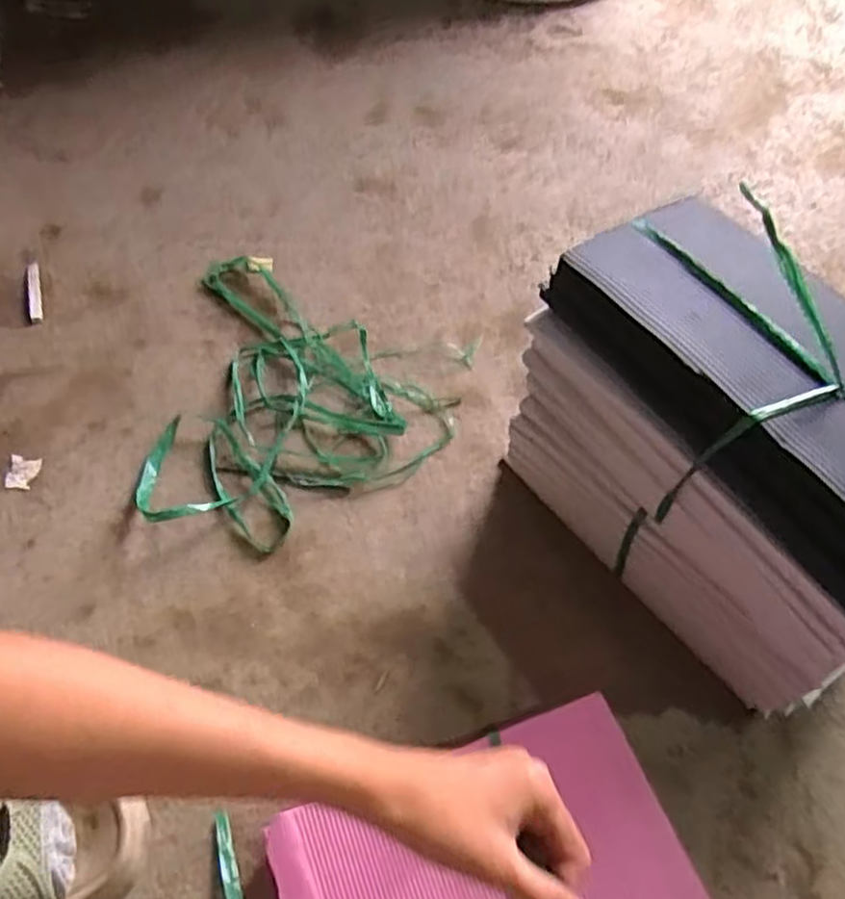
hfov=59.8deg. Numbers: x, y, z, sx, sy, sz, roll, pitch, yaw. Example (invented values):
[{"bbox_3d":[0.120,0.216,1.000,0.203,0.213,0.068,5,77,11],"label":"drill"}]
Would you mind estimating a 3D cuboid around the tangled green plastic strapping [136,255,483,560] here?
[{"bbox_3d":[-0.115,-0.051,0.694,0.285,0.024,0.315,14,55,5],"label":"tangled green plastic strapping"}]

